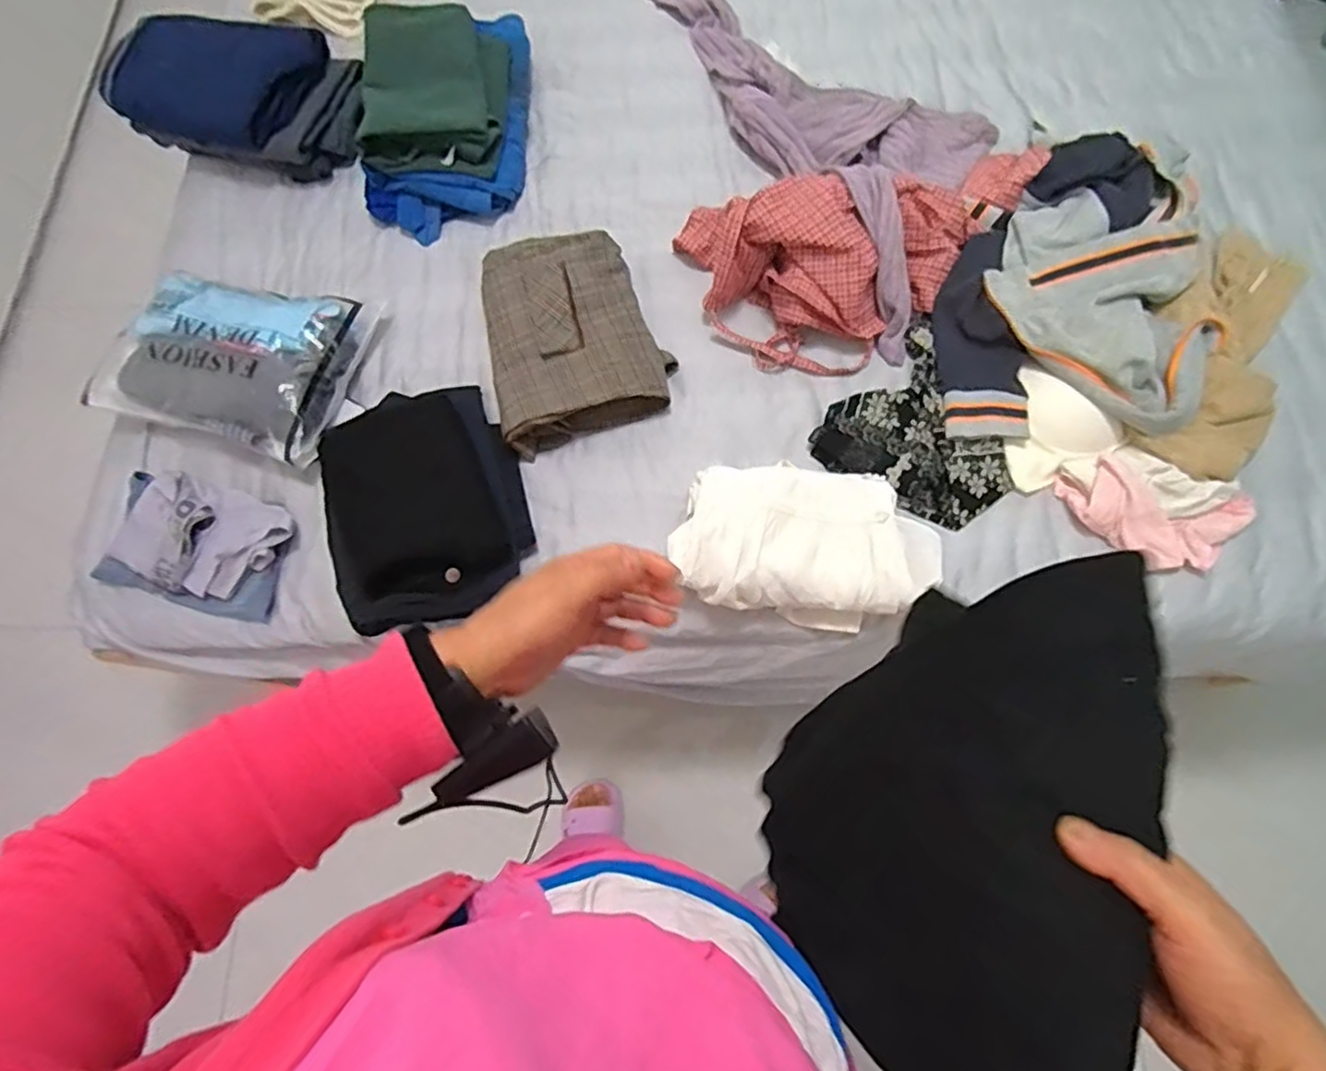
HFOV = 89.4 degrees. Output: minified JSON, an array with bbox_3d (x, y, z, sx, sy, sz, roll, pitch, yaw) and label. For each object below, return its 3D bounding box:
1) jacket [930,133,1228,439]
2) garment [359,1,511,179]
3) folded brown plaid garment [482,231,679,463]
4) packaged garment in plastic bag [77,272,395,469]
[{"bbox_3d":[0.524,-0.320,0.858,0.346,0.083,0.423,1,72,2],"label":"jacket"},{"bbox_3d":[-0.332,-0.650,0.981,0.207,0.059,0.279,-4,72,0],"label":"garment"},{"bbox_3d":[-0.129,-0.261,0.878,0.222,0.069,0.272,-22,73,-6],"label":"folded brown plaid garment"},{"bbox_3d":[-0.561,-0.233,0.878,0.321,0.082,0.234,13,73,5],"label":"packaged garment in plastic bag"}]

